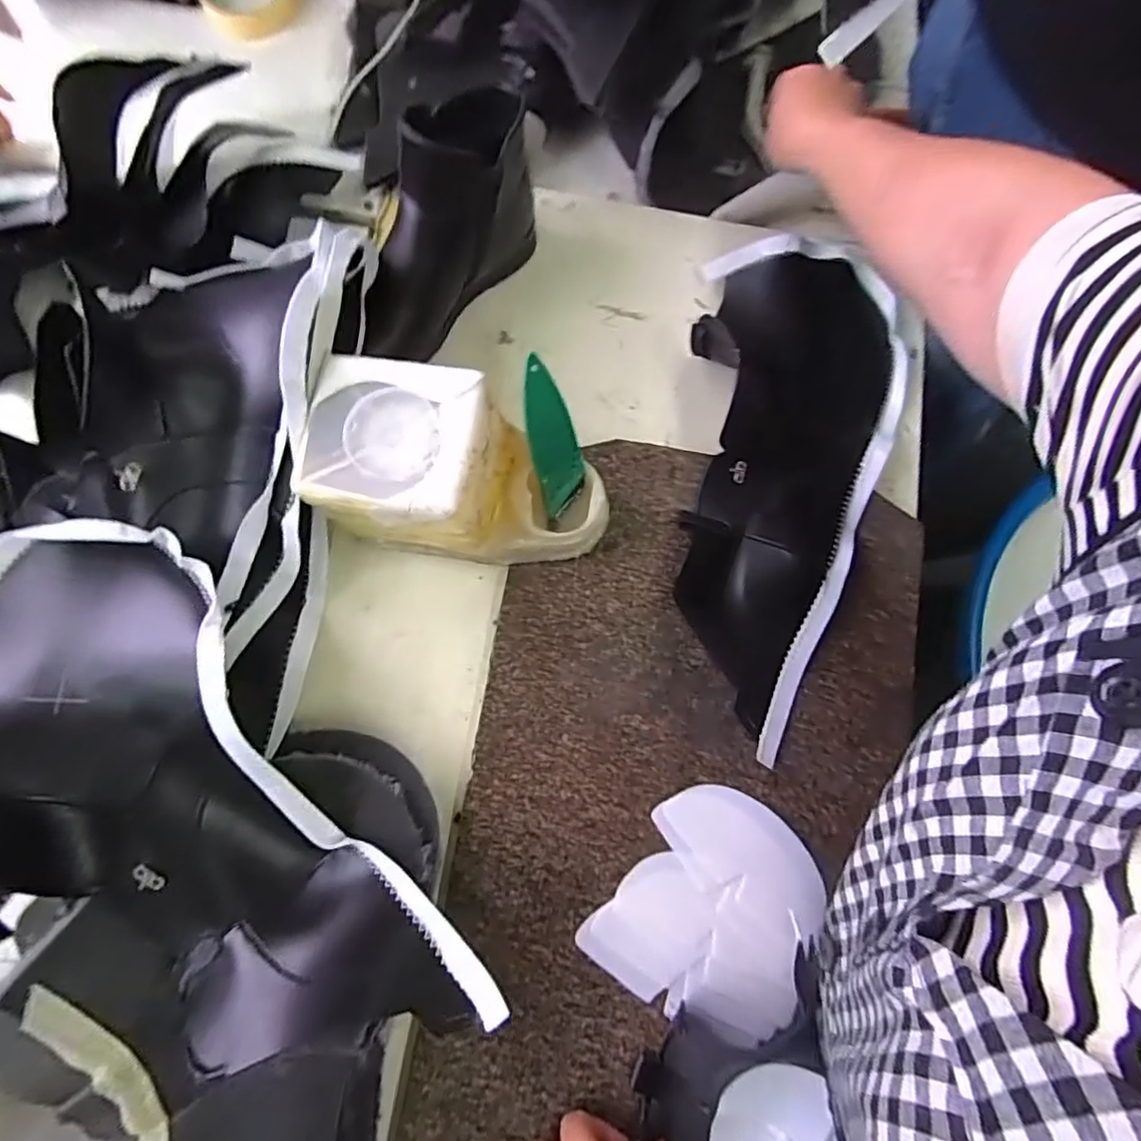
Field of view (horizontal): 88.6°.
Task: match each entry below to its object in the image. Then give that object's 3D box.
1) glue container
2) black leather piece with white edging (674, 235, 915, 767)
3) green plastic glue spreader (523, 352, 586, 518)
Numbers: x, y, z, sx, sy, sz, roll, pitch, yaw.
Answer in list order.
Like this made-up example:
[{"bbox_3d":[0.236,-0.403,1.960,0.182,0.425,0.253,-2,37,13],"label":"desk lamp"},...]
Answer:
[{"bbox_3d":[-0.076,-0.067,0.436,0.202,0.123,0.107,10,78,-1],"label":"glue container"},{"bbox_3d":[0.170,-0.095,0.497,0.188,0.035,0.428,22,77,0],"label":"black leather piece with white edging"},{"bbox_3d":[-0.013,-0.092,0.414,0.040,0.122,0.006,-37,49,-14],"label":"green plastic glue spreader"}]

